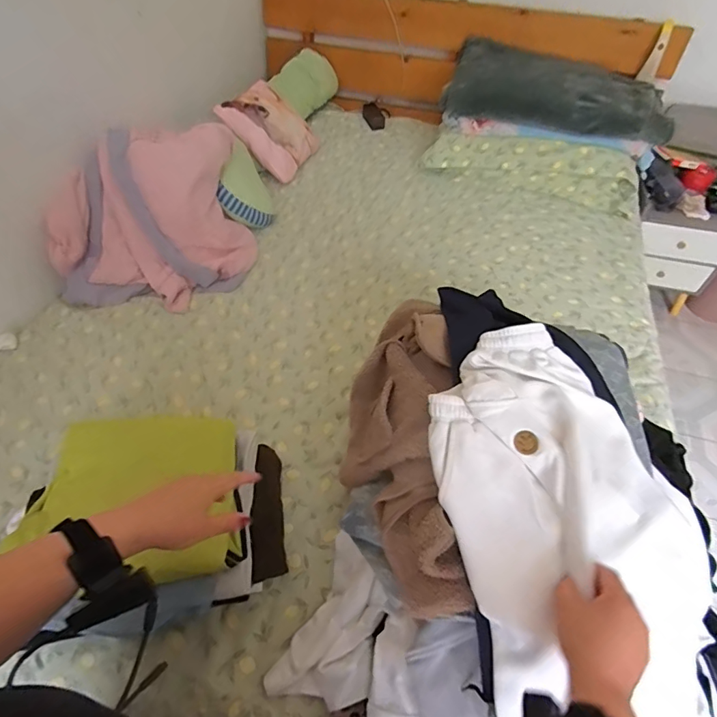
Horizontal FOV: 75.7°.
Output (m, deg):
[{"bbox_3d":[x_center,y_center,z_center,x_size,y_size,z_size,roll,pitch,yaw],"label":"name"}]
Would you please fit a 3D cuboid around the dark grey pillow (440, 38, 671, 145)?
[{"bbox_3d":[0.632,-0.864,1.463,0.659,0.131,0.374,17,52,15],"label":"dark grey pillow"}]

